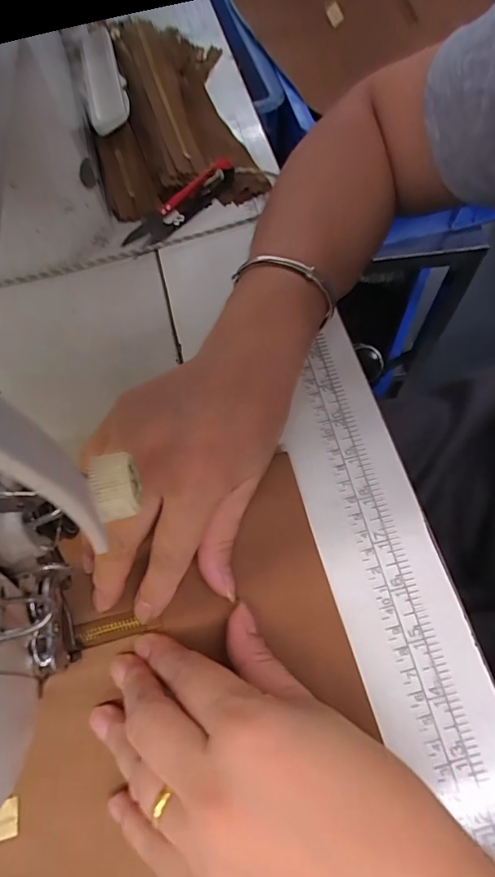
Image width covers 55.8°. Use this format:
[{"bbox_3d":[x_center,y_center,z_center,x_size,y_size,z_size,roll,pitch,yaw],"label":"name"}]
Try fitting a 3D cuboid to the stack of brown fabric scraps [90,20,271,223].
[{"bbox_3d":[-0.071,-0.287,0.404,0.128,0.054,0.219,-14,64,-5],"label":"stack of brown fabric scraps"}]

